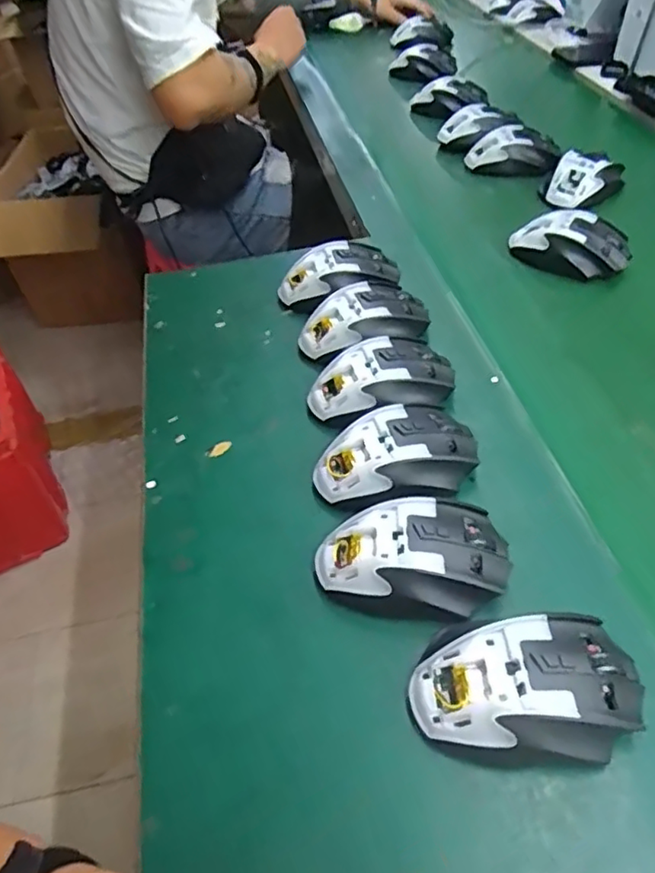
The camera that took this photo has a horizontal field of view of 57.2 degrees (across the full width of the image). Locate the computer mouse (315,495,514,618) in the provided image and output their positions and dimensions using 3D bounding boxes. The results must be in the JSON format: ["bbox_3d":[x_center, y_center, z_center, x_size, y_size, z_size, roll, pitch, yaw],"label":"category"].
[{"bbox_3d":[0.053,0.077,0.373,0.118,0.041,0.072,-7,49,-2],"label":"computer mouse"}]

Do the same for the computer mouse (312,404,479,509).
[{"bbox_3d":[0.048,0.014,0.427,0.115,0.039,0.080,-22,51,-14],"label":"computer mouse"}]

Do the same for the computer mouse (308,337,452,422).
[{"bbox_3d":[0.045,-0.041,0.479,0.114,0.039,0.076,-23,51,-15],"label":"computer mouse"}]

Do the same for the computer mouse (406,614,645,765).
[{"bbox_3d":[0.104,0.132,0.318,0.117,0.042,0.077,-7,49,-2],"label":"computer mouse"}]

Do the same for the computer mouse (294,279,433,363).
[{"bbox_3d":[0.032,-0.104,0.537,0.116,0.039,0.081,-7,49,-2],"label":"computer mouse"}]

